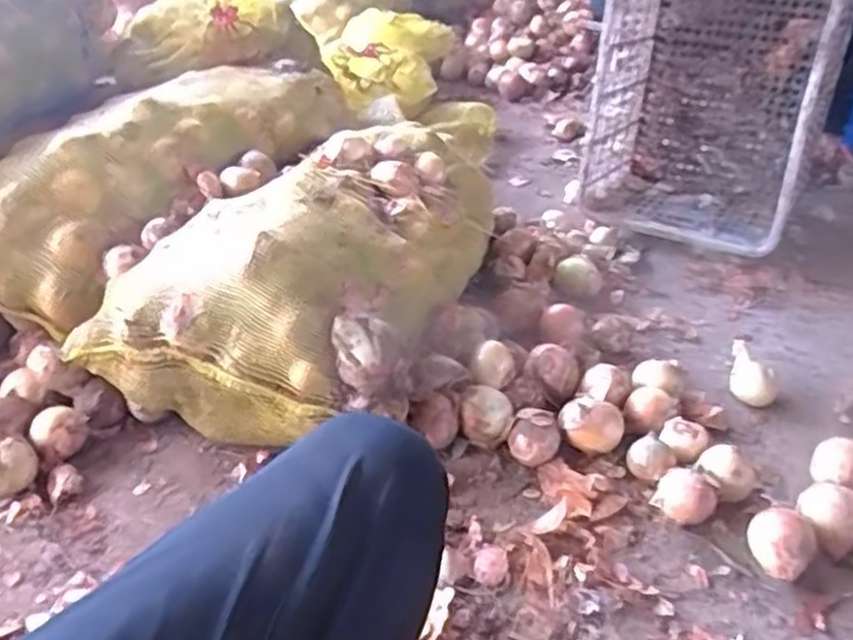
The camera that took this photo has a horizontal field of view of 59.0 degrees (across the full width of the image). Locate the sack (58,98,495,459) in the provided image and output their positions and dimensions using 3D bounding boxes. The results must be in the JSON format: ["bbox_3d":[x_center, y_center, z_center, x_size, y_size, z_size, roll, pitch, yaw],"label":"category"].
[{"bbox_3d":[-0.138,-0.086,1.076,0.358,0.214,0.611,17,39,23],"label":"sack"}]

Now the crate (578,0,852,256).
[{"bbox_3d":[0.506,-0.428,1.336,0.373,0.539,0.346,17,39,23],"label":"crate"}]

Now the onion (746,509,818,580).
[{"bbox_3d":[0.371,0.240,0.796,0.063,0.058,0.063,-1,35,0],"label":"onion"}]

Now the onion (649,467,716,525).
[{"bbox_3d":[0.293,0.206,0.859,0.063,0.052,0.047,20,40,27],"label":"onion"}]

